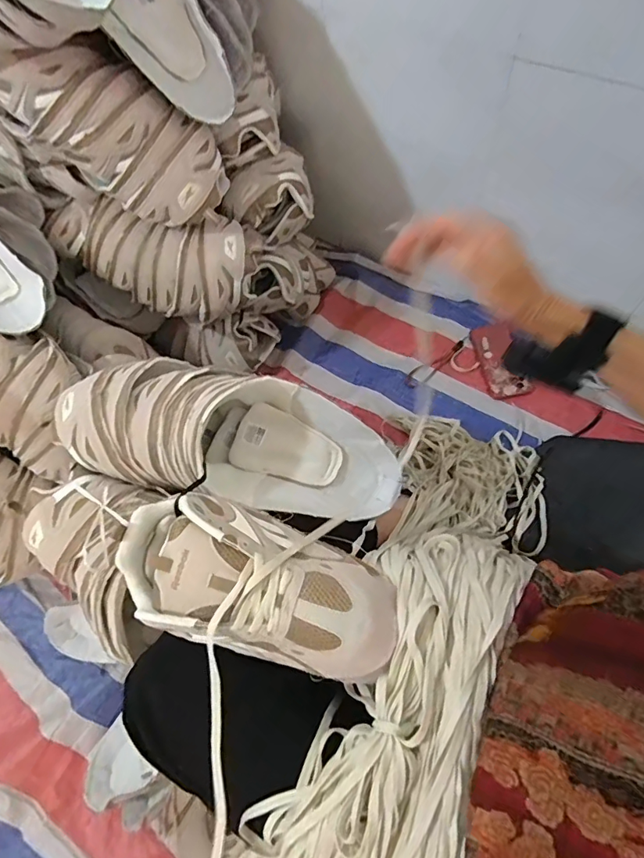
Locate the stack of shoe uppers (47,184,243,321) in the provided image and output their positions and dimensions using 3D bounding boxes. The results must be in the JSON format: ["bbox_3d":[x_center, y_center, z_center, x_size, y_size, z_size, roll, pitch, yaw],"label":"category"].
[{"bbox_3d":[-0.275,-0.291,0.745,0.328,0.115,0.143,25,70,16],"label":"stack of shoe uppers"}]

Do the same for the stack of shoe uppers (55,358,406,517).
[{"bbox_3d":[-0.103,0.003,0.553,0.412,0.136,0.167,13,65,-8],"label":"stack of shoe uppers"}]

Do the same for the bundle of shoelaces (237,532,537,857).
[{"bbox_3d":[0.081,0.244,0.387,0.179,0.082,0.337,24,69,16],"label":"bundle of shoelaces"}]

